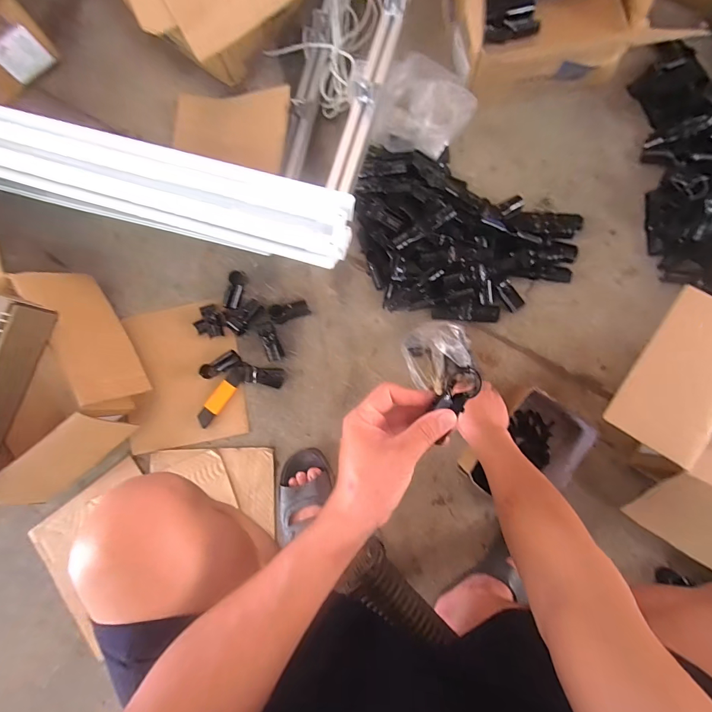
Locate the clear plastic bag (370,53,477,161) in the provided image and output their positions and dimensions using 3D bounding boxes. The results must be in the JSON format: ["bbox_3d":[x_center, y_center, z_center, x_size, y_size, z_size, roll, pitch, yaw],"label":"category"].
[{"bbox_3d":[0.118,-0.496,0.714,0.184,0.081,0.168,-28,81,2],"label":"clear plastic bag"}]

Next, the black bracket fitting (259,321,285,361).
[{"bbox_3d":[-0.175,-0.032,0.725,0.032,0.028,0.082,-17,82,4],"label":"black bracket fitting"}]

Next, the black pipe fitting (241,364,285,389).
[{"bbox_3d":[-0.192,0.040,0.716,0.091,0.029,0.038,11,84,-7],"label":"black pipe fitting"}]

